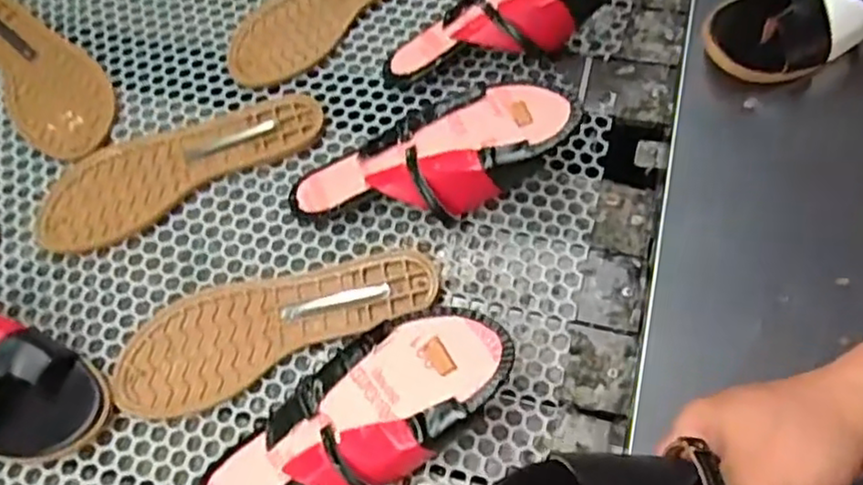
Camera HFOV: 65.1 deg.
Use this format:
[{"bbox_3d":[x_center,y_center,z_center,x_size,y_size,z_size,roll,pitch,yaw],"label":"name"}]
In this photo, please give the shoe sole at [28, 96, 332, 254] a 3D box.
[{"bbox_3d":[-0.225,-0.073,0.606,0.255,0.013,0.086,-29,67,-10],"label":"shoe sole"}]

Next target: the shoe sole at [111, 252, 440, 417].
[{"bbox_3d":[-0.125,0.060,0.537,0.255,0.016,0.080,-22,66,-7],"label":"shoe sole"}]

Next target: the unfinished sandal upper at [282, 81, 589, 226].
[{"bbox_3d":[0.000,-0.066,0.558,0.242,0.050,0.097,-16,65,13],"label":"unfinished sandal upper"}]

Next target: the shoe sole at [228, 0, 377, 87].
[{"bbox_3d":[-0.091,-0.247,0.676,0.260,0.013,0.082,-39,69,-14],"label":"shoe sole"}]

